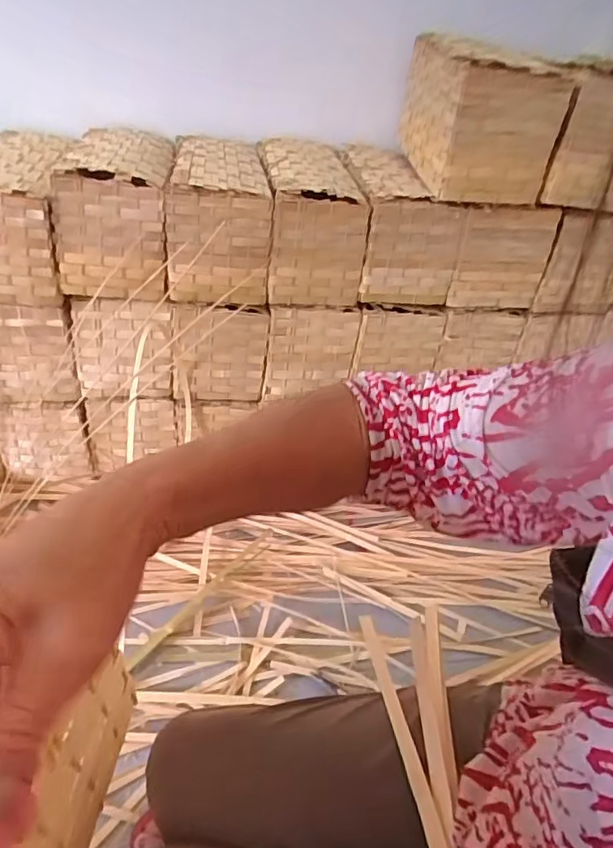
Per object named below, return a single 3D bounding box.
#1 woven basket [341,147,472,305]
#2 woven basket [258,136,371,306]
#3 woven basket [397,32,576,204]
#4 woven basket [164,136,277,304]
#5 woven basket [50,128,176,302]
[{"bbox_3d":[0.178,-0.397,1.107,0.173,0.210,0.295,-1,35,-9],"label":"woven basket"},{"bbox_3d":[-0.002,-0.414,1.114,0.171,0.222,0.339,-1,35,-10],"label":"woven basket"},{"bbox_3d":[0.299,-0.535,0.971,0.172,0.203,0.288,0,35,-8],"label":"woven basket"},{"bbox_3d":[-0.164,-0.399,1.076,0.181,0.215,0.295,2,35,-6],"label":"woven basket"},{"bbox_3d":[-0.361,-0.413,1.071,0.186,0.225,0.323,0,35,-8],"label":"woven basket"}]

